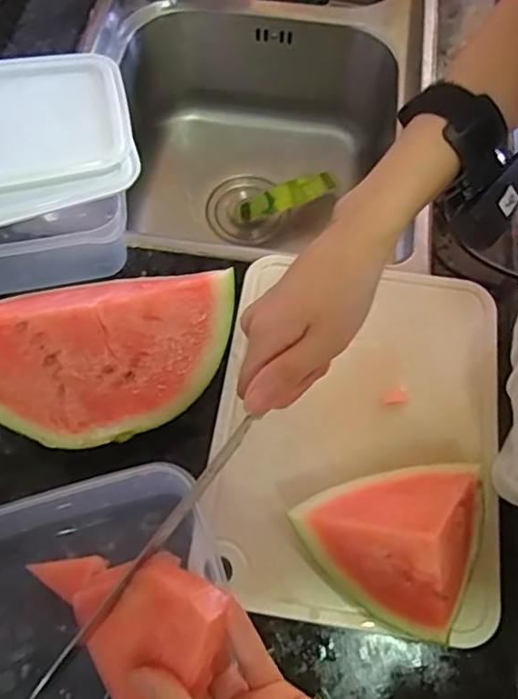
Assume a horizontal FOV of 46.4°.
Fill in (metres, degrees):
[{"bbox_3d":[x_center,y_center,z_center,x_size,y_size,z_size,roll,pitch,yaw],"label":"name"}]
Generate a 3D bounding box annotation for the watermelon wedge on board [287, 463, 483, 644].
[{"bbox_3d":[0.093,0.113,0.401,0.111,0.088,0.112,33,69,16],"label":"watermelon wedge on board"}]

